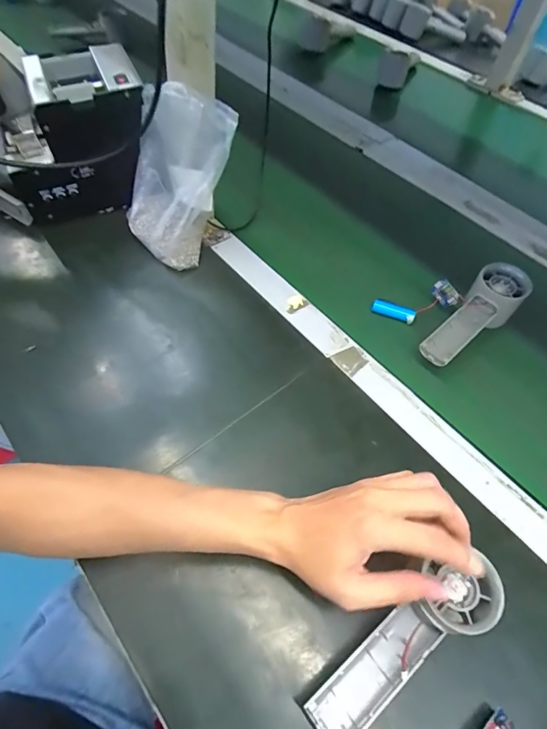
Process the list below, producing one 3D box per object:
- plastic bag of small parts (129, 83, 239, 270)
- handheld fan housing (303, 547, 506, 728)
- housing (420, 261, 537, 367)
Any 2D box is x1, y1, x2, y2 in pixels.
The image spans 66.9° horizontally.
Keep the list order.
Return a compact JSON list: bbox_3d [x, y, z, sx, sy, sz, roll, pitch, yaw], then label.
[{"bbox_3d":[-0.119,-0.216,0.484,0.120,0.162,0.099,35,62,19],"label":"plastic bag of small parts"},{"bbox_3d":[0.092,0.194,0.291,0.156,0.025,0.045,-35,63,-8],"label":"handheld fan housing"},{"bbox_3d":[0.229,-0.049,0.473,0.057,0.057,0.155,39,63,21],"label":"housing"}]

